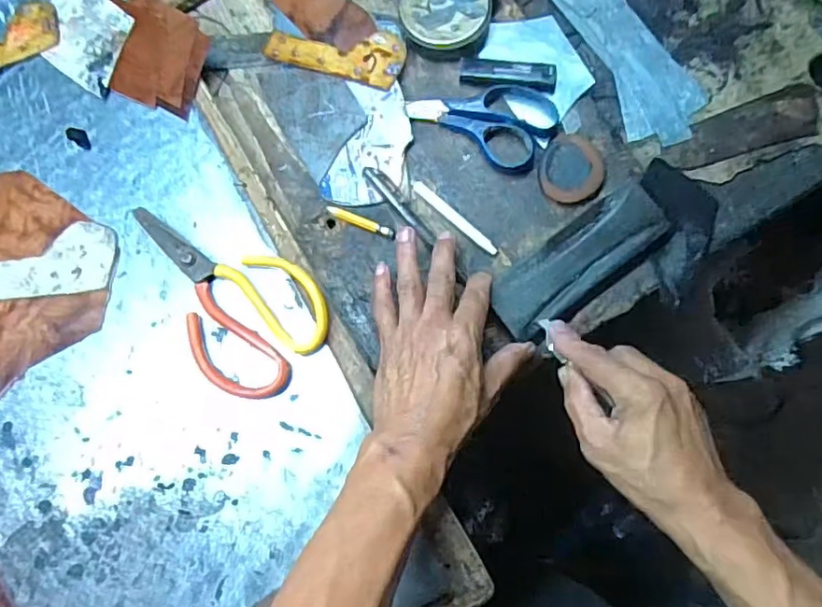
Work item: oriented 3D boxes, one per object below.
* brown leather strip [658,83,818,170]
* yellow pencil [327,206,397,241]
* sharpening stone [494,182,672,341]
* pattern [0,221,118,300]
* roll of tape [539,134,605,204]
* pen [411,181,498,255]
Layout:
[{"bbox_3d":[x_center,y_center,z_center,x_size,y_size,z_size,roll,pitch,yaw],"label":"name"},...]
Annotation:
[{"bbox_3d":[0.281,-0.148,0.500,0.139,0.004,0.046,-17,73,-1],"label":"brown leather strip"},{"bbox_3d":[-0.040,-0.066,0.475,0.057,0.005,0.008,24,79,4],"label":"yellow pencil"},{"bbox_3d":[0.128,-0.033,0.454,0.148,0.012,0.056,-37,81,-5],"label":"sharpening stone"},{"bbox_3d":[-0.336,-0.027,0.460,0.205,0.006,0.055,-7,79,-2],"label":"pattern"},{"bbox_3d":[0.130,-0.109,0.474,0.051,0.015,0.054,0,78,-1],"label":"roll of tape"},{"bbox_3d":[0.035,-0.070,0.473,0.088,0.005,0.010,43,81,7],"label":"pen"}]

